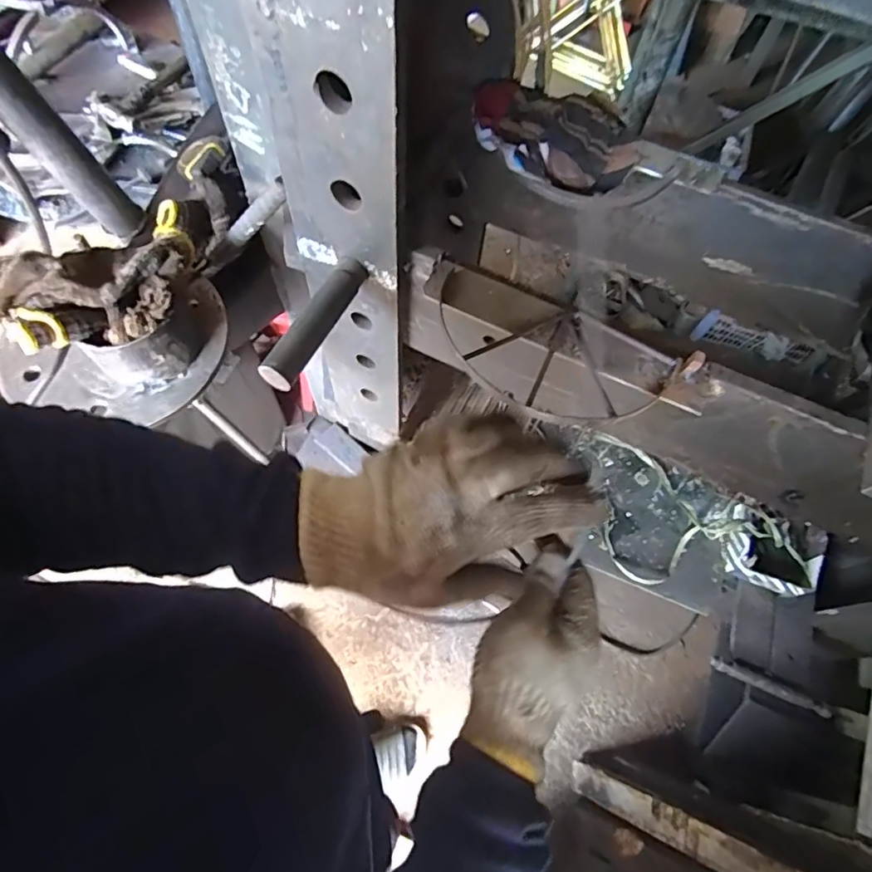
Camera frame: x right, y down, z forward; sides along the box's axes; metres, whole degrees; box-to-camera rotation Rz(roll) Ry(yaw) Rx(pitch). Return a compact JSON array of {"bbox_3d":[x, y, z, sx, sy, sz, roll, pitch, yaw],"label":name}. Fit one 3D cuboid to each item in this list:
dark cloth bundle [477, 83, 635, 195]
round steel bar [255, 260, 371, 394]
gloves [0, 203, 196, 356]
[{"bbox_3d":[0.131,-0.341,0.607,0.195,0.049,0.145,21,65,8],"label":"dark cloth bundle"},{"bbox_3d":[-0.120,-0.118,0.530,0.029,0.033,0.159,25,66,9],"label":"round steel bar"},{"bbox_3d":[-0.317,-0.155,0.512,0.115,0.069,0.202,35,68,13],"label":"gloves"}]

